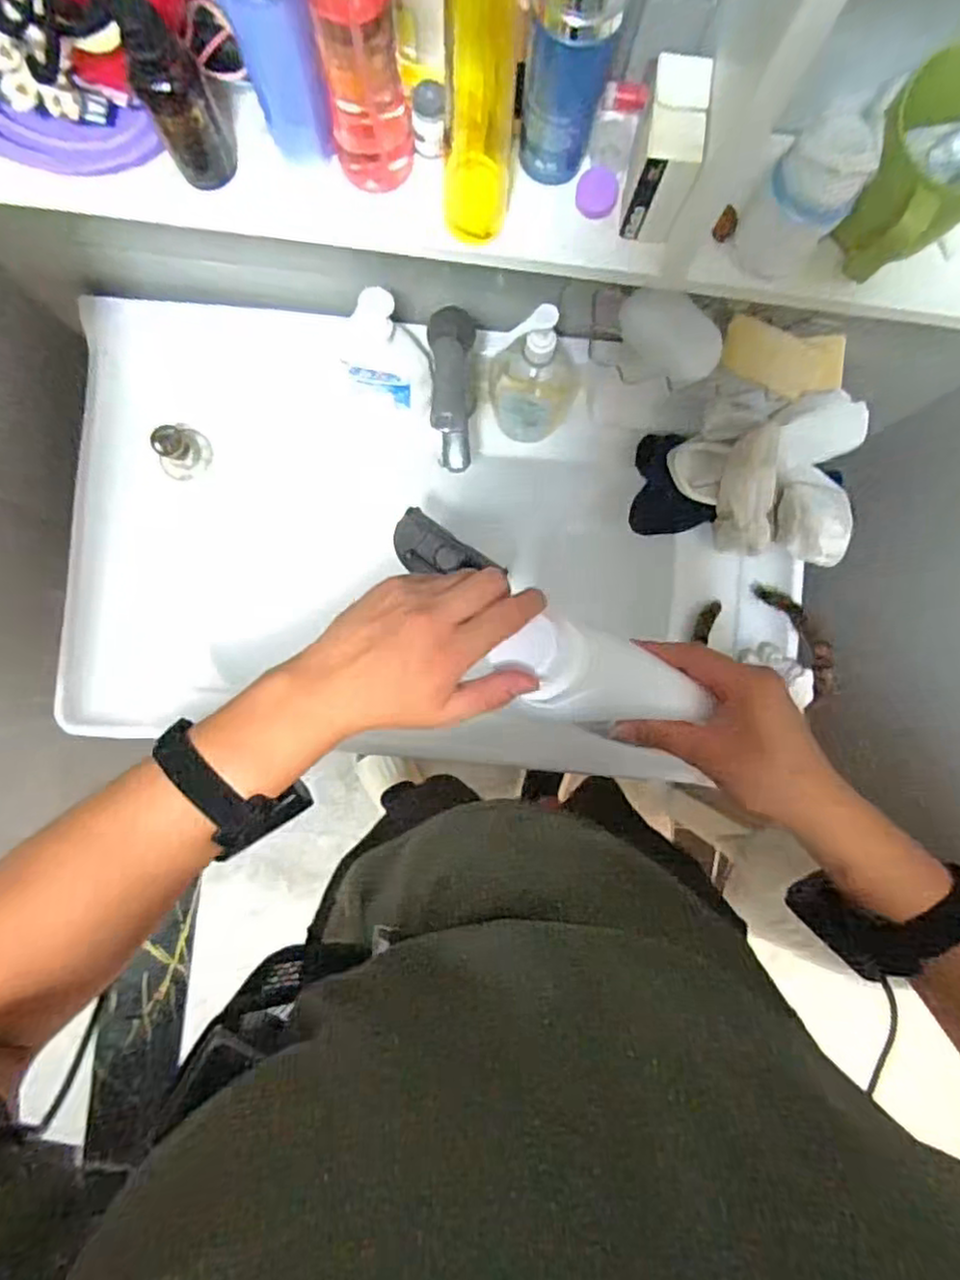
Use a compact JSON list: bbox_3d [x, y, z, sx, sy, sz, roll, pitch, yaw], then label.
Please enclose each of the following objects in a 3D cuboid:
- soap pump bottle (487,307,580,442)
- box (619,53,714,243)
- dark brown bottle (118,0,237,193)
[{"bbox_3d":[0.059,-0.260,0.663,0.085,0.243,0.057,15,90,0],"label":"soap pump bottle"},{"bbox_3d":[0.106,-0.277,0.372,0.034,0.063,0.060,13,90,0],"label":"box"},{"bbox_3d":[-0.167,-0.299,0.362,0.035,0.076,0.043,-26,90,0],"label":"dark brown bottle"}]

